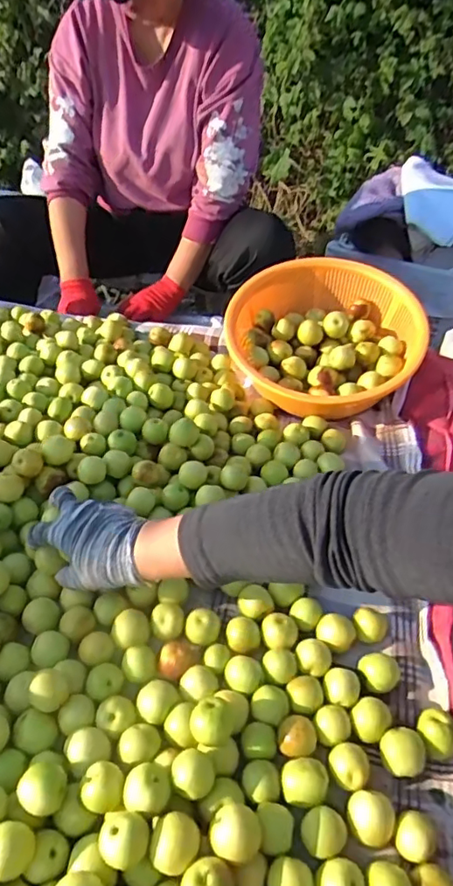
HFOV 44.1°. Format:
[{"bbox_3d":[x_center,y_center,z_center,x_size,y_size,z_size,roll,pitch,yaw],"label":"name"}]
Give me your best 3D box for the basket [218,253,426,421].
[{"bbox_3d":[0.134,-0.142,0.784,0.256,0.102,0.256,1,52,-1],"label":"basket"}]

